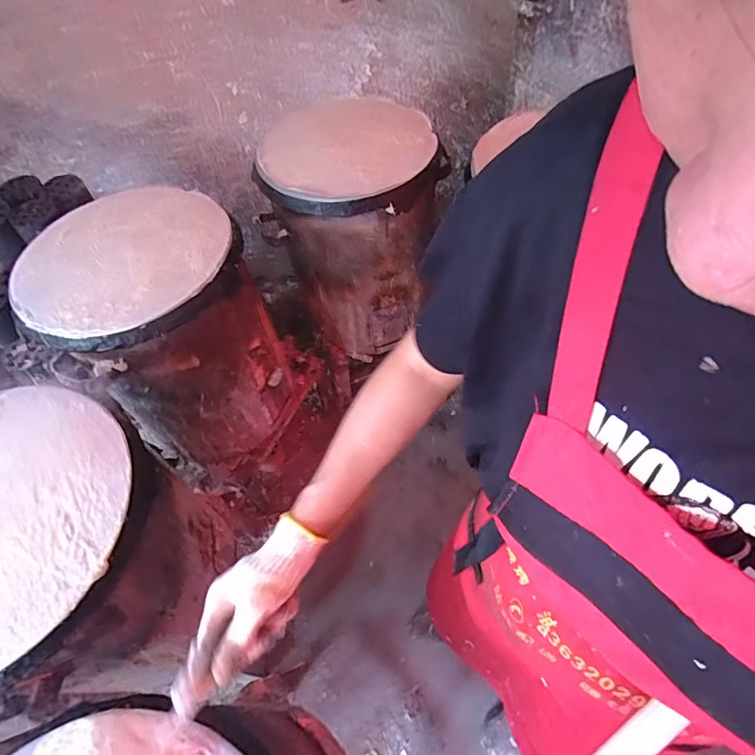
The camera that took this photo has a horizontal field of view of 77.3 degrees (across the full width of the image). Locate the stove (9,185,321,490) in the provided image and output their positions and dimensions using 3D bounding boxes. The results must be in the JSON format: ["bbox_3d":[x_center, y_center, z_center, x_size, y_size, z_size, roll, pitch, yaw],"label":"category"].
[{"bbox_3d":[-0.405,-0.070,1.033,0.344,0.539,0.396,25,61,19],"label":"stove"}]

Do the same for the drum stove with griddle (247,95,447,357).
[{"bbox_3d":[-0.052,-0.363,1.172,0.376,0.450,0.397,20,60,17],"label":"drum stove with griddle"}]

